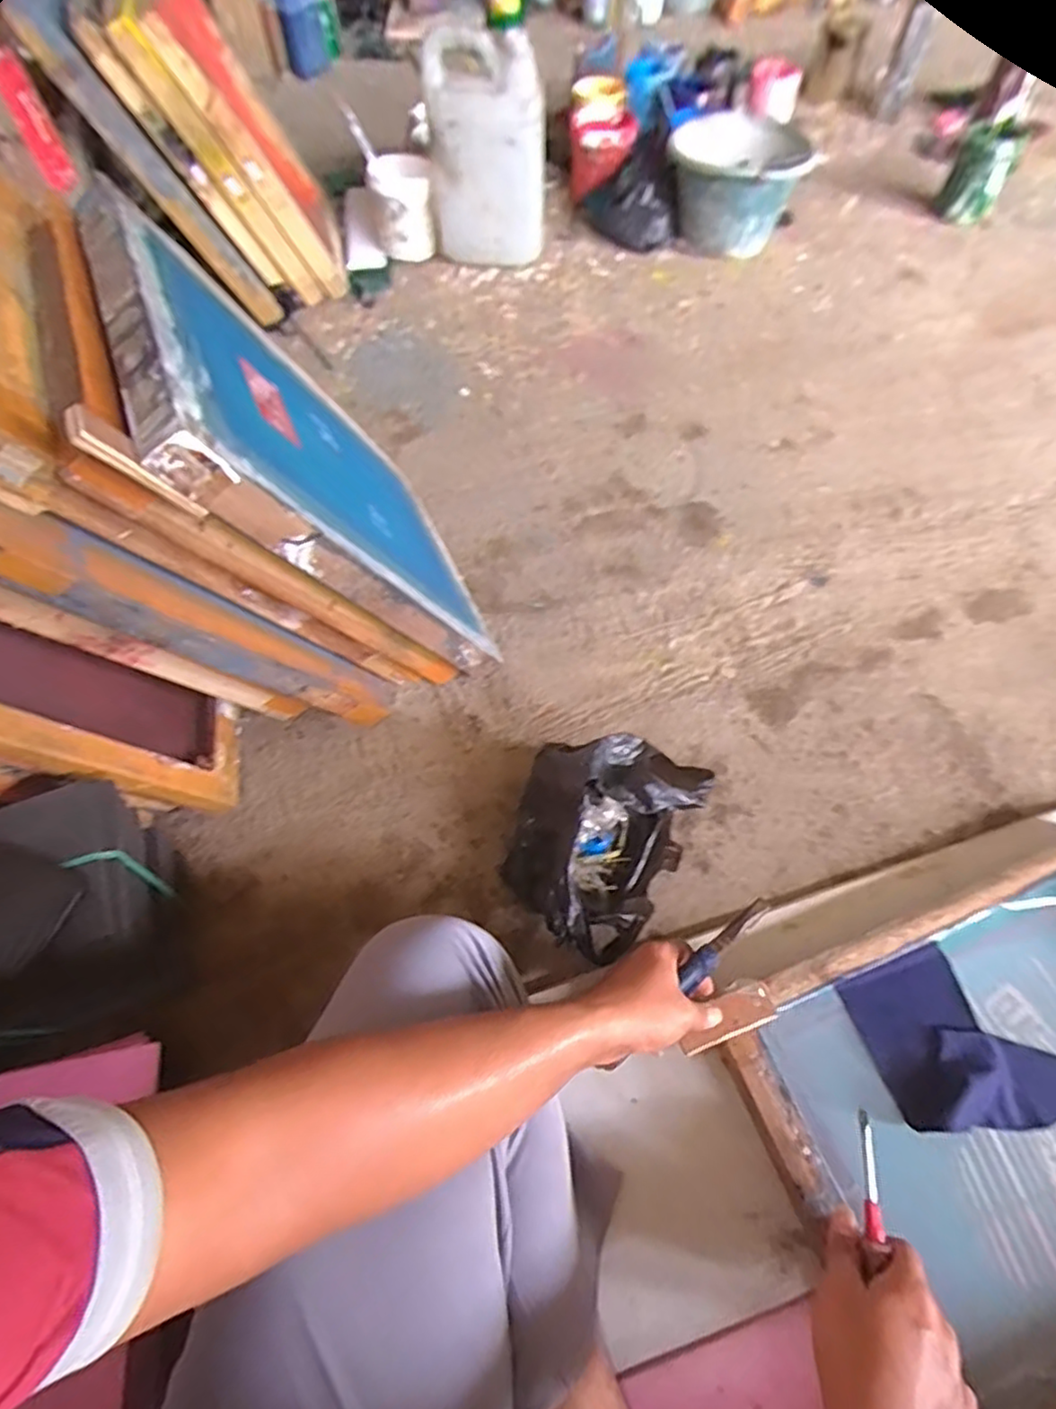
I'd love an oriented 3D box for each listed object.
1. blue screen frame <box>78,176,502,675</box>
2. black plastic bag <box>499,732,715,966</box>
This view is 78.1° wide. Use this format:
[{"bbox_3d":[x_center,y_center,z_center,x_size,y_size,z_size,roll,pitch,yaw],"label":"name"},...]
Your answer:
[{"bbox_3d":[-0.212,-0.246,0.673,0.045,0.451,0.371,-32,64,13],"label":"blue screen frame"},{"bbox_3d":[0.065,0.129,0.647,0.157,0.133,0.198,27,67,17],"label":"black plastic bag"}]

